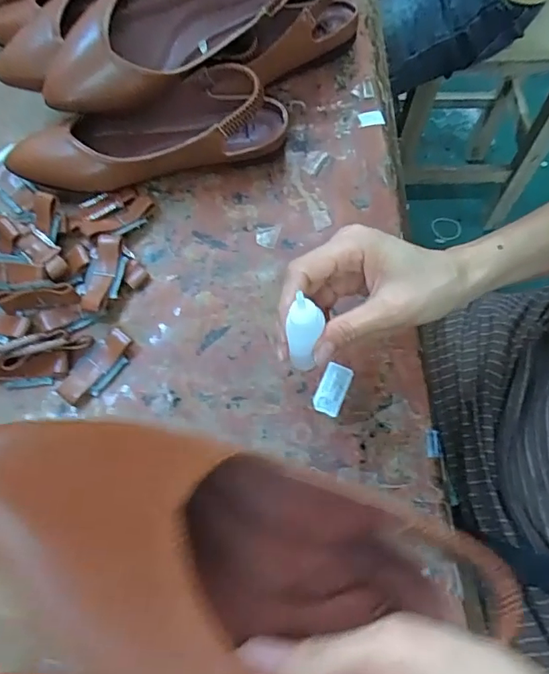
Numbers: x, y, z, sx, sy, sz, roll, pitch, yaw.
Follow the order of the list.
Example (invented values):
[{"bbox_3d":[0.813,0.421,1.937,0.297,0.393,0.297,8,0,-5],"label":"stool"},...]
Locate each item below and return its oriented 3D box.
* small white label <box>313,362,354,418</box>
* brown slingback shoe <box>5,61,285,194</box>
[{"bbox_3d":[0.045,0.039,0.380,0.021,0.004,0.039,22,71,9],"label":"small white label"},{"bbox_3d":[-0.109,-0.177,0.431,0.238,0.055,0.083,-12,69,-4],"label":"brown slingback shoe"}]

